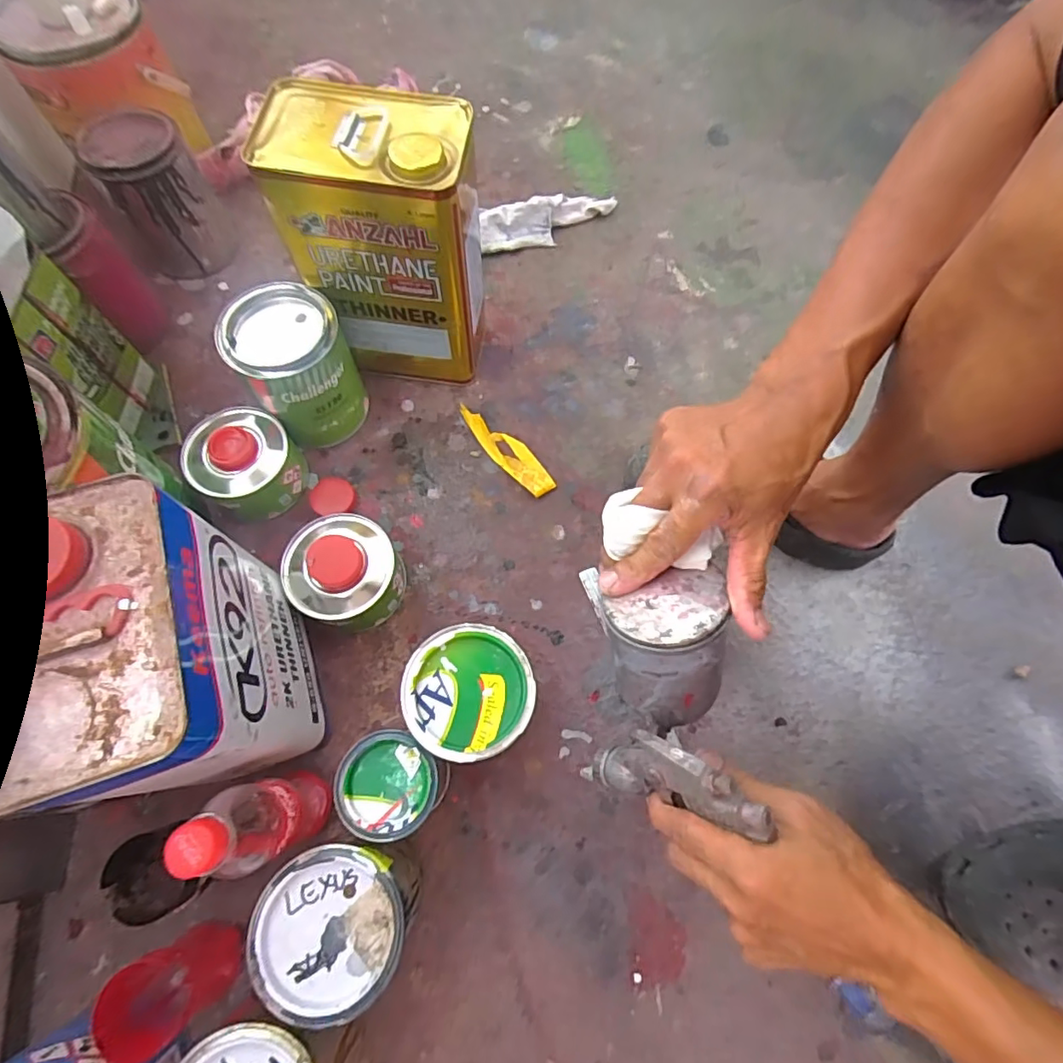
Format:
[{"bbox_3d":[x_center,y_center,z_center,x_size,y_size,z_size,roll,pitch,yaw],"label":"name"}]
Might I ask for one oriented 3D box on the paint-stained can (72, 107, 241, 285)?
[{"bbox_3d":[-0.441,-0.397,0.663,0.113,0.136,0.102,-39,75,-15],"label":"paint-stained can"}]

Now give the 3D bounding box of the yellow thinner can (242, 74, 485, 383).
[{"bbox_3d":[-0.140,-0.277,0.563,0.169,0.255,0.116,6,69,0],"label":"yellow thinner can"}]

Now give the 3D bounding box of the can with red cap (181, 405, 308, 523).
[{"bbox_3d":[-0.297,-0.072,0.572,0.097,0.080,0.103,1,69,-2],"label":"can with red cap"}]

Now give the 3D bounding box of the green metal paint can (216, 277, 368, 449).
[{"bbox_3d":[-0.239,-0.165,0.578,0.102,0.134,0.103,1,69,-2],"label":"green metal paint can"}]

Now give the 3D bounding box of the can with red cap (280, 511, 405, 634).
[{"bbox_3d":[-0.178,0.037,0.526,0.099,0.085,0.105,1,69,-2],"label":"can with red cap"}]

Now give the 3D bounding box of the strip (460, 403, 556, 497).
[{"bbox_3d":[-0.029,-0.094,0.622,0.036,0.012,0.140,-41,76,-15],"label":"strip"}]

